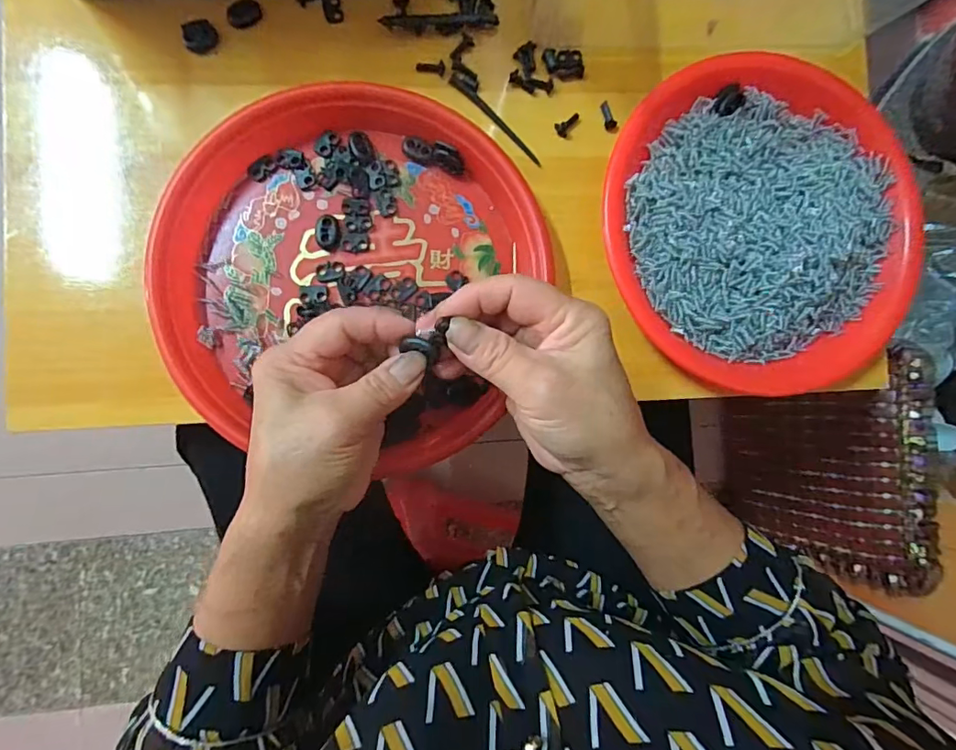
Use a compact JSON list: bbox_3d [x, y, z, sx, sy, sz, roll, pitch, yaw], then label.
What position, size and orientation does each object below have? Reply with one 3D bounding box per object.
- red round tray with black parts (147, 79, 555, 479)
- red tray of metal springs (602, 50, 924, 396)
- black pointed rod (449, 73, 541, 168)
[{"bbox_3d":[-0.074,-0.061,0.324,0.229,0.028,0.233,-1,87,-6],"label":"red round tray with black parts"},{"bbox_3d":[0.197,-0.103,0.350,0.219,0.027,0.222,-6,88,-7],"label":"red tray of metal springs"},{"bbox_3d":[0.012,-0.174,0.350,0.083,0.004,0.008,45,84,-3],"label":"black pointed rod"}]

